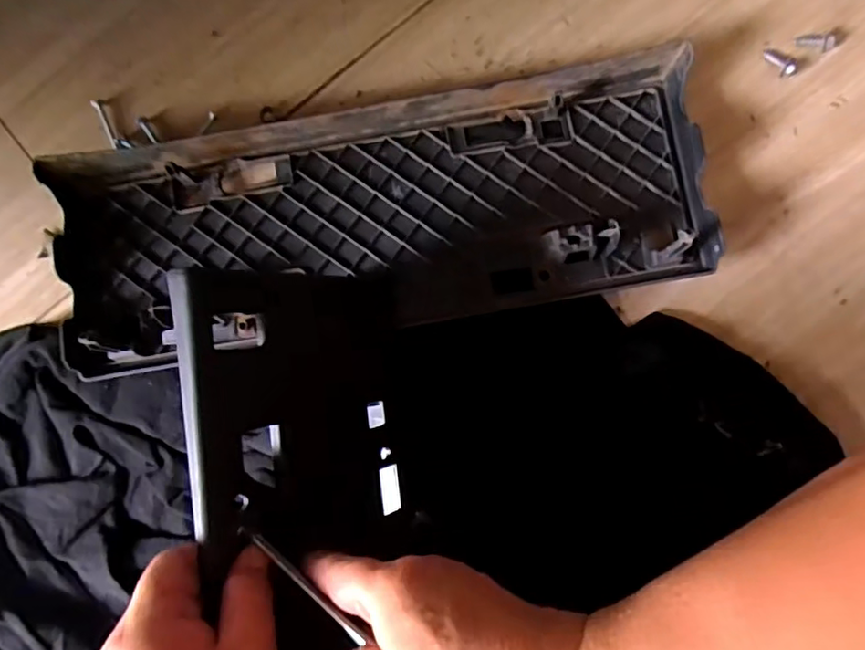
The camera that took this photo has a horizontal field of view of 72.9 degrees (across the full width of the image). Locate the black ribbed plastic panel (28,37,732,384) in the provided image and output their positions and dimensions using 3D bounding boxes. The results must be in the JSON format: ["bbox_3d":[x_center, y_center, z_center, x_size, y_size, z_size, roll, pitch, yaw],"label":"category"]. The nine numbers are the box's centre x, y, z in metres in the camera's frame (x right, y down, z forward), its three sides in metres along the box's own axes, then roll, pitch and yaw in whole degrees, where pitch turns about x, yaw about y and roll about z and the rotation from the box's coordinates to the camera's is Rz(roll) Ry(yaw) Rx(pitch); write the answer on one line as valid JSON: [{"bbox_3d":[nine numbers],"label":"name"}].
[{"bbox_3d":[-0.038,-0.079,0.433,0.466,0.051,0.170,-9,89,2],"label":"black ribbed plastic panel"}]

